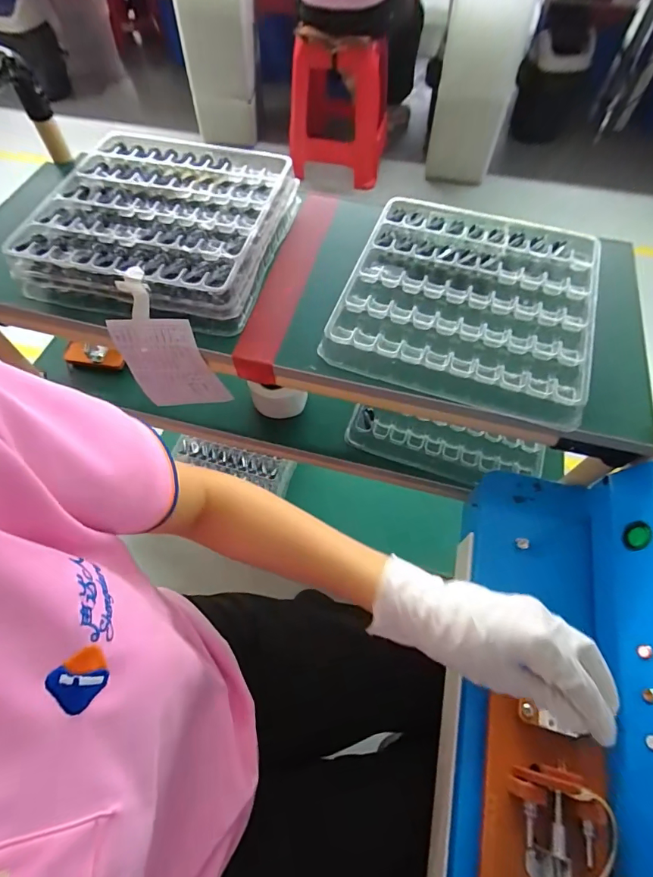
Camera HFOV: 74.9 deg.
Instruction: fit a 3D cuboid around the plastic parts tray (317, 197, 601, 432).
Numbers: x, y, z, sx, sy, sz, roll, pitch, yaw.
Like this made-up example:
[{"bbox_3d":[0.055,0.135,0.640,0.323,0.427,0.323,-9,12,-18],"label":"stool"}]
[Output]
[{"bbox_3d":[0.155,-0.157,0.467,0.245,0.031,0.265,17,62,9],"label":"plastic parts tray"}]

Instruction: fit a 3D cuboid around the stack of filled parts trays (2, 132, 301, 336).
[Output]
[{"bbox_3d":[-0.189,-0.257,0.505,0.259,0.050,0.263,13,62,7],"label":"stack of filled parts trays"}]

